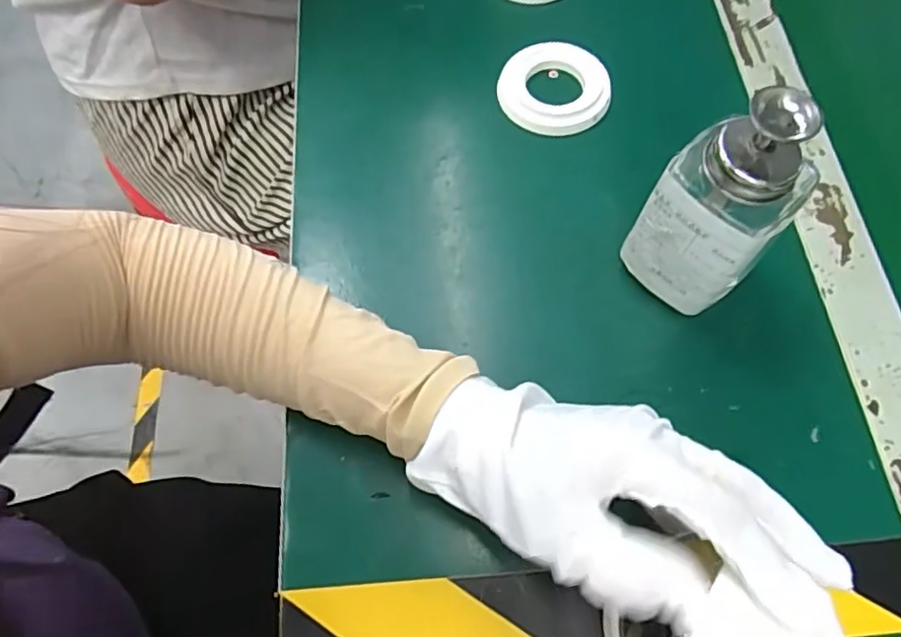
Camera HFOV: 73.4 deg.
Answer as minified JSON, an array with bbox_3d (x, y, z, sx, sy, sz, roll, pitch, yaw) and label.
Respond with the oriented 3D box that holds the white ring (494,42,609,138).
[{"bbox_3d":[0.067,-0.150,0.395,0.069,0.016,0.065,0,66,0],"label":"white ring"}]

